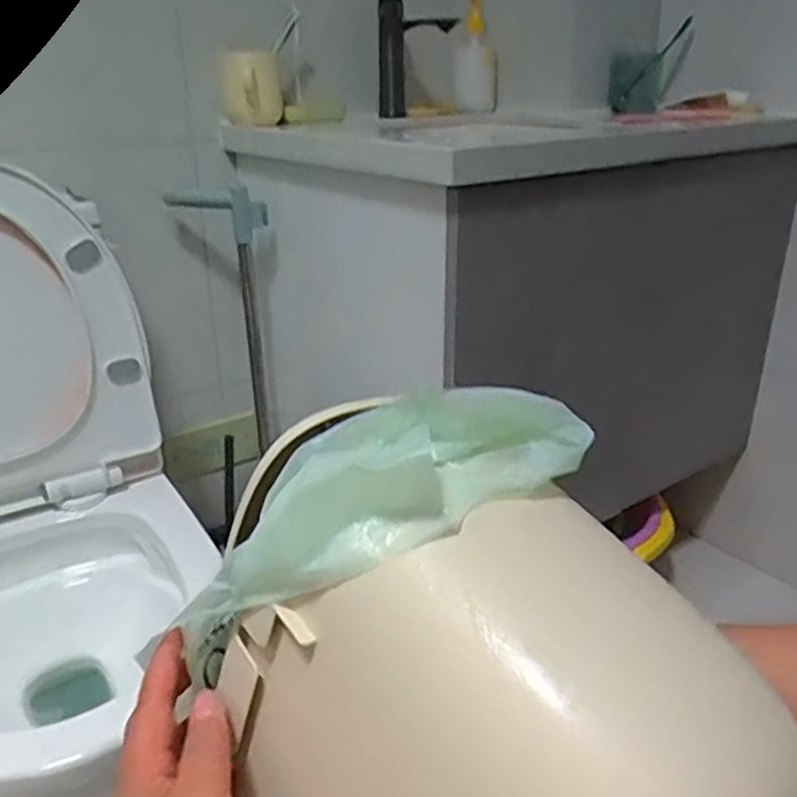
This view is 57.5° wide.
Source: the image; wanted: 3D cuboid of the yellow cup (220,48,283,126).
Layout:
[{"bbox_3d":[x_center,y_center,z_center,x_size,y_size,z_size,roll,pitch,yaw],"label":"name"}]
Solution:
[{"bbox_3d":[-0.213,-0.452,1.057,0.088,0.095,0.067,-4,25,-12],"label":"yellow cup"}]

